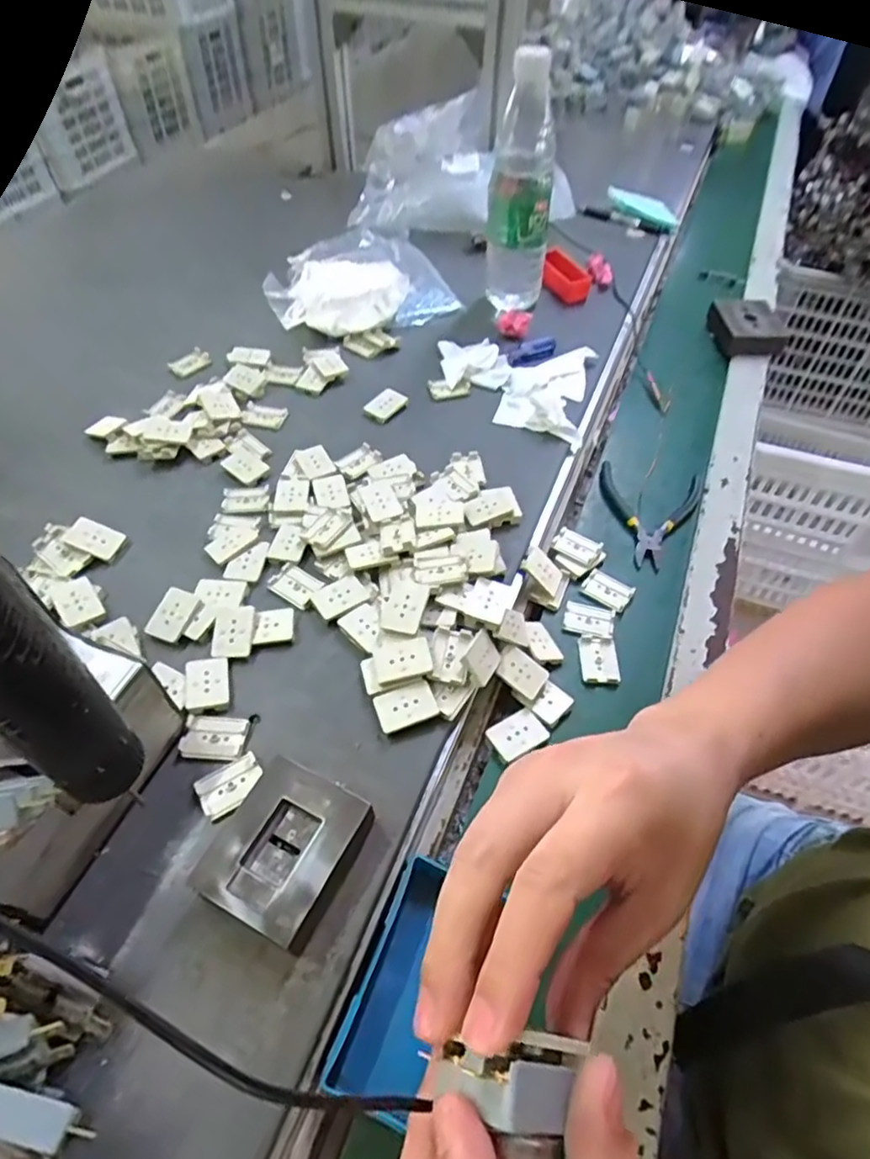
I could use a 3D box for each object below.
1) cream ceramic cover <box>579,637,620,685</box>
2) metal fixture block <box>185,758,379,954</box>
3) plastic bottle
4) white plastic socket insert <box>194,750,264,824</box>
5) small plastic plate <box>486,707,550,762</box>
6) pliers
[{"bbox_3d":[0.125,0.060,0.476,0.028,0.004,0.039,2,52,0],"label":"cream ceramic cover"},{"bbox_3d":[-0.080,0.147,0.345,0.068,0.028,0.079,22,54,15],"label":"metal fixture block"},{"bbox_3d":[0.089,-0.406,0.645,0.068,0.206,0.065,5,53,3],"label":"plastic bottle"},{"bbox_3d":[-0.123,0.124,0.380,0.038,0.005,0.027,-27,57,-21],"label":"white plastic socket insert"},{"bbox_3d":[0.057,0.105,0.435,0.036,0.004,0.028,-25,56,-20],"label":"small plastic plate"},{"bbox_3d":[0.196,-0.060,0.571,0.094,0.009,0.127,11,52,7],"label":"pliers"}]

